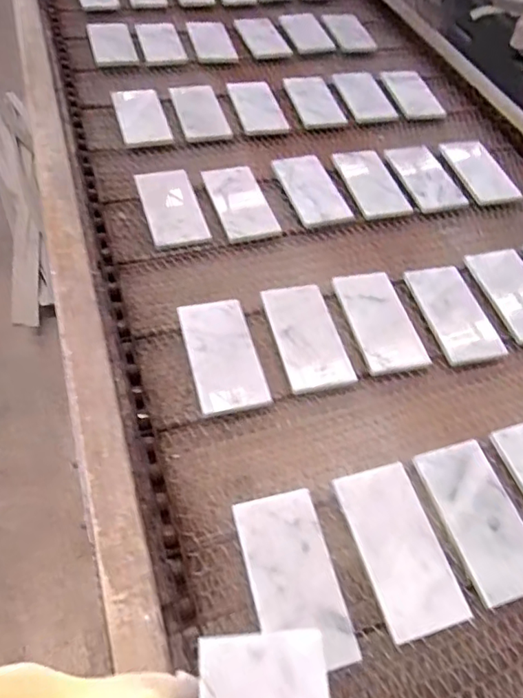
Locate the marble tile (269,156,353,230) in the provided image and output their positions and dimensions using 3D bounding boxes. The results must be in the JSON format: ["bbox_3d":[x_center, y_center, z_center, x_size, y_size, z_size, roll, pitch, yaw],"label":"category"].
[{"bbox_3d":[0.077,-0.254,0.831,0.084,0.012,0.150,-12,58,-19],"label":"marble tile"}]

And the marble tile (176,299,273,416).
[{"bbox_3d":[-0.047,0.003,0.619,0.078,0.010,0.154,-14,55,-9],"label":"marble tile"}]

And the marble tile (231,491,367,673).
[{"bbox_3d":[0.029,0.209,0.484,0.078,0.013,0.151,-11,55,-13],"label":"marble tile"}]

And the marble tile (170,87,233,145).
[{"bbox_3d":[-0.109,-0.422,0.934,0.079,0.012,0.160,-10,55,-13],"label":"marble tile"}]

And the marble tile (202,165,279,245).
[{"bbox_3d":[-0.035,-0.223,0.793,0.082,0.011,0.152,-12,56,-15],"label":"marble tile"}]

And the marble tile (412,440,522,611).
[{"bbox_3d":[0.224,0.169,0.536,0.078,0.008,0.152,-12,55,-14],"label":"marble tile"}]

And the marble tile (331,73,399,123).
[{"bbox_3d":[0.196,-0.493,1.023,0.081,0.014,0.165,-6,54,-10],"label":"marble tile"}]

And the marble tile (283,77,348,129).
[{"bbox_3d":[0.096,-0.471,0.997,0.087,0.016,0.156,-8,54,-12],"label":"marble tile"}]

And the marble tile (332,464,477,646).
[{"bbox_3d":[0.134,0.189,0.509,0.083,0.013,0.151,-11,55,-14],"label":"marble tile"}]

